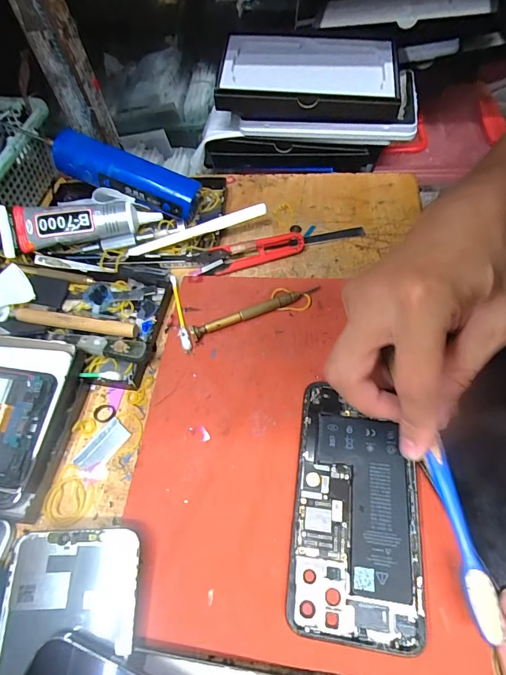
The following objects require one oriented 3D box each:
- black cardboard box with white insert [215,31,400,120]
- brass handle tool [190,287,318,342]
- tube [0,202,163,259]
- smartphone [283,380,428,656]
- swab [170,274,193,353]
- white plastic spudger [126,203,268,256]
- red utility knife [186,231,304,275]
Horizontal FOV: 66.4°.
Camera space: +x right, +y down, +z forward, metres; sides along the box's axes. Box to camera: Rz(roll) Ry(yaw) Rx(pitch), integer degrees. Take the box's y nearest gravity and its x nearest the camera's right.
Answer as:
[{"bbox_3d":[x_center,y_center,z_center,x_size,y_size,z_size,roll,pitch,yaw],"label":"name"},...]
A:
[{"bbox_3d":[0.056,-0.259,0.387,0.174,0.046,0.094,2,59,7],"label":"black cardboard box with white insert"},{"bbox_3d":[0.002,-0.021,0.307,0.106,0.009,0.011,-24,60,-9],"label":"brass handle tool"},{"bbox_3d":[-0.154,-0.101,0.345,0.134,0.029,0.030,-12,59,-2],"label":"tube"},{"bbox_3d":[0.061,0.098,0.232,0.069,0.012,0.136,5,60,8],"label":"smartphone"},{"bbox_3d":[-0.060,-0.021,0.312,0.008,0.006,0.077,-16,59,-4],"label":"swab"},{"bbox_3d":[-0.050,-0.095,0.341,0.127,0.012,0.011,-17,59,4],"label":"white plastic spudger"},{"bbox_3d":[-0.005,-0.074,0.334,0.097,0.018,0.018,-14,59,-3],"label":"red utility knife"}]

